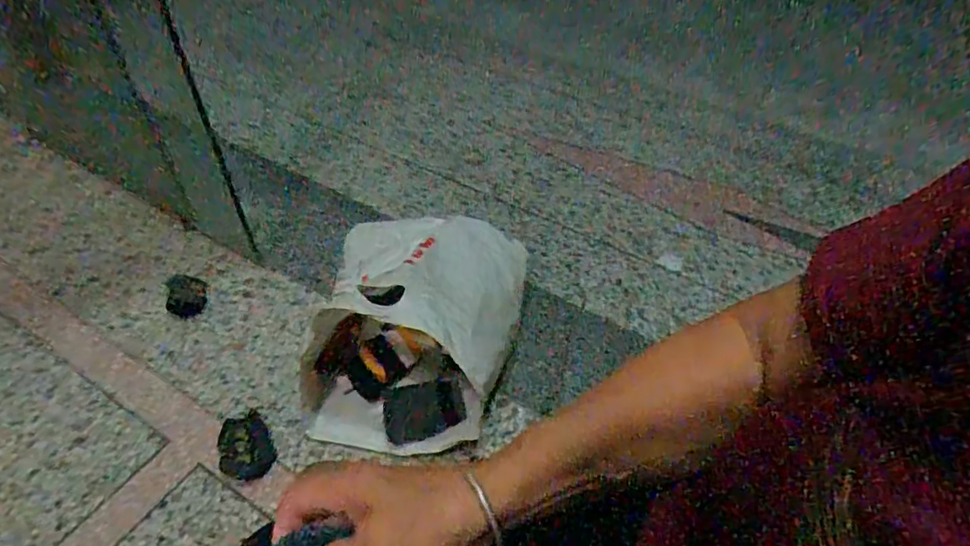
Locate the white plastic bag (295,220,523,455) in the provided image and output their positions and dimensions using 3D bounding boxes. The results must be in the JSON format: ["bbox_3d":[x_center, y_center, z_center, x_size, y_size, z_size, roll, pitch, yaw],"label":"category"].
[{"bbox_3d":[-0.118,0.054,0.967,0.354,0.251,0.438,11,43,2],"label":"white plastic bag"}]

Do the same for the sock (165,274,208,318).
[{"bbox_3d":[-0.596,0.043,1.085,0.069,0.034,0.093,-4,44,-13],"label":"sock"}]

